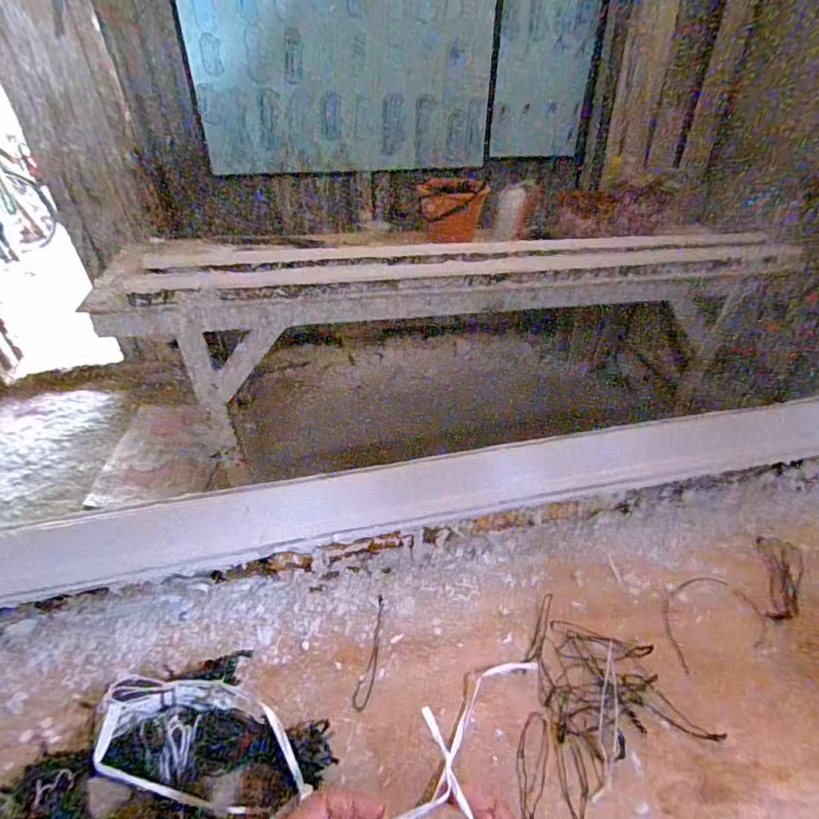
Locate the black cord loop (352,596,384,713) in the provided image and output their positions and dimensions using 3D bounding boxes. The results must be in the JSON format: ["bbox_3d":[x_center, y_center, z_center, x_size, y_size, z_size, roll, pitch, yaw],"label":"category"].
[{"bbox_3d":[-0.044,0.299,0.584,0.020,0.004,0.137,9,40,8],"label":"black cord loop"}]

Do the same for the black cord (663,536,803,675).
[{"bbox_3d":[0.461,0.262,0.652,0.295,0.008,0.104,-16,43,-22],"label":"black cord"}]

